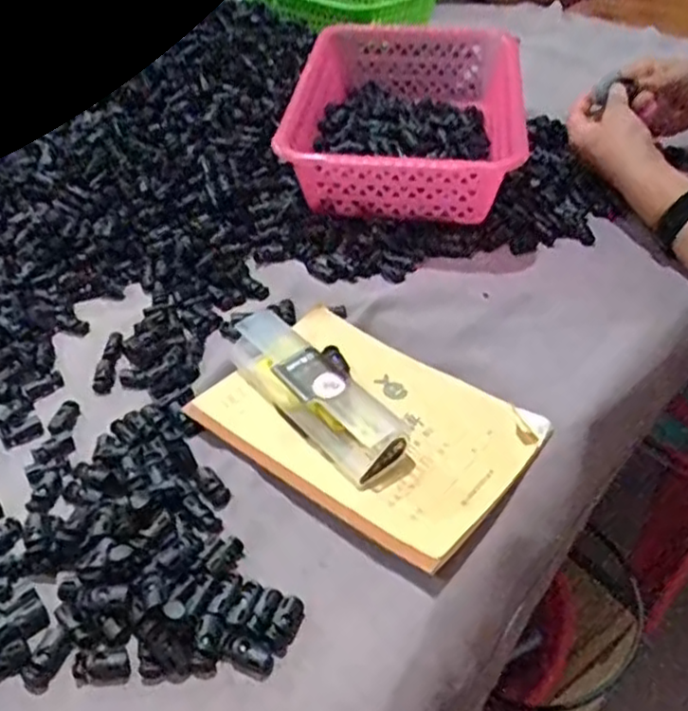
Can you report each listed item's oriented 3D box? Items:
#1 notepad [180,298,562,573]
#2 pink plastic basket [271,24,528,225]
[{"bbox_3d":[0.014,0.042,0.480,0.206,0.014,0.142,30,50,28],"label":"notepad"},{"bbox_3d":[0.062,-0.239,0.722,0.216,0.089,0.308,5,40,5],"label":"pink plastic basket"}]

